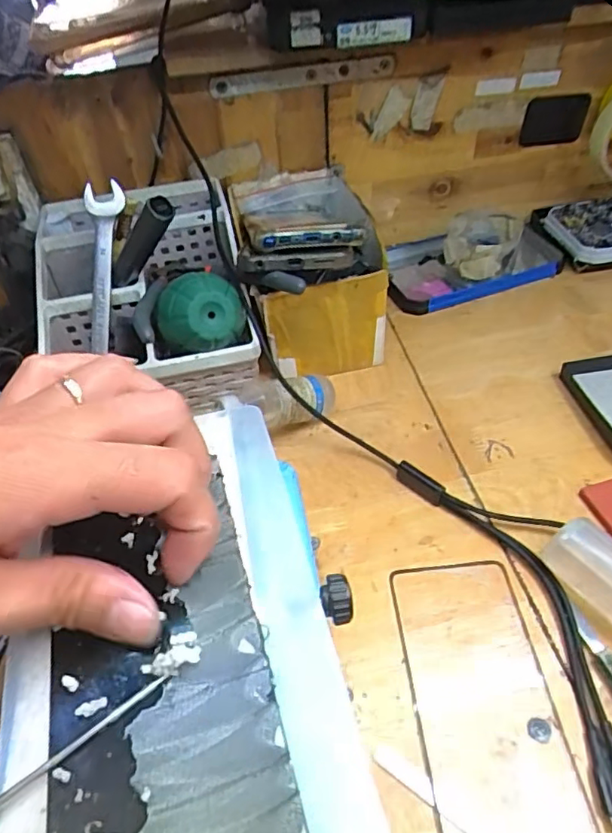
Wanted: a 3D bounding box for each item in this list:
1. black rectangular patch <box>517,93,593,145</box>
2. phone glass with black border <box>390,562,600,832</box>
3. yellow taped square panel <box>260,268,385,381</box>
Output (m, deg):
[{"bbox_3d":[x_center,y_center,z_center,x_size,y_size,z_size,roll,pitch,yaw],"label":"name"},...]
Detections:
[{"bbox_3d":[0.224,-0.266,0.514,0.060,0.042,0.005,-12,47,-6],"label":"black rectangular patch"},{"bbox_3d":[0.091,0.148,0.297,0.072,0.004,0.155,-6,46,1],"label":"phone glass with black border"},{"bbox_3d":[0.016,-0.066,0.449,0.093,0.093,0.009,-11,47,-5],"label":"yellow taped square panel"}]

